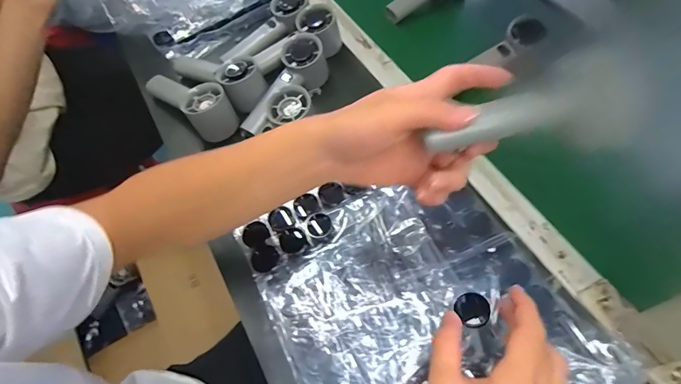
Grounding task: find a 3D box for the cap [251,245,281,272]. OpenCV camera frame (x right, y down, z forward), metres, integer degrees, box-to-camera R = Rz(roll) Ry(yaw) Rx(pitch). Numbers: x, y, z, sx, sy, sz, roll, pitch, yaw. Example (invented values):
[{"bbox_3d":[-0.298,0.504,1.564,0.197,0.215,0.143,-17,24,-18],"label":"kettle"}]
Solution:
[{"bbox_3d":[-0.081,0.073,0.437,0.032,0.007,0.027,-1,58,1],"label":"cap"}]

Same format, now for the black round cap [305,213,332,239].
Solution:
[{"bbox_3d":[-0.024,0.039,0.443,0.027,0.011,0.027,-1,58,1],"label":"black round cap"}]

